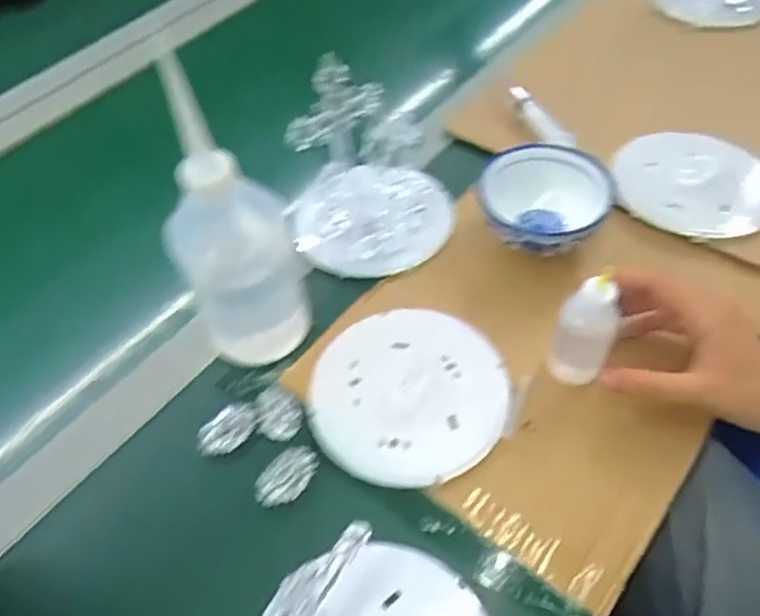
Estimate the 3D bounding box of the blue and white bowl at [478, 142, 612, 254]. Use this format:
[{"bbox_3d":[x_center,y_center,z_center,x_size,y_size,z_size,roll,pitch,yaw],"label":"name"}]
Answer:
[{"bbox_3d":[0.124,-0.072,0.496,0.100,0.056,0.099,-2,53,2],"label":"blue and white bowl"}]

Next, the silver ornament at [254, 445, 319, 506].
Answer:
[{"bbox_3d":[-0.057,0.104,0.399,0.026,0.006,0.043,30,60,23],"label":"silver ornament"}]

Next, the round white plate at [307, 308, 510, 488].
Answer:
[{"bbox_3d":[0.019,0.057,0.430,0.126,0.007,0.125,-2,53,2],"label":"round white plate"}]

